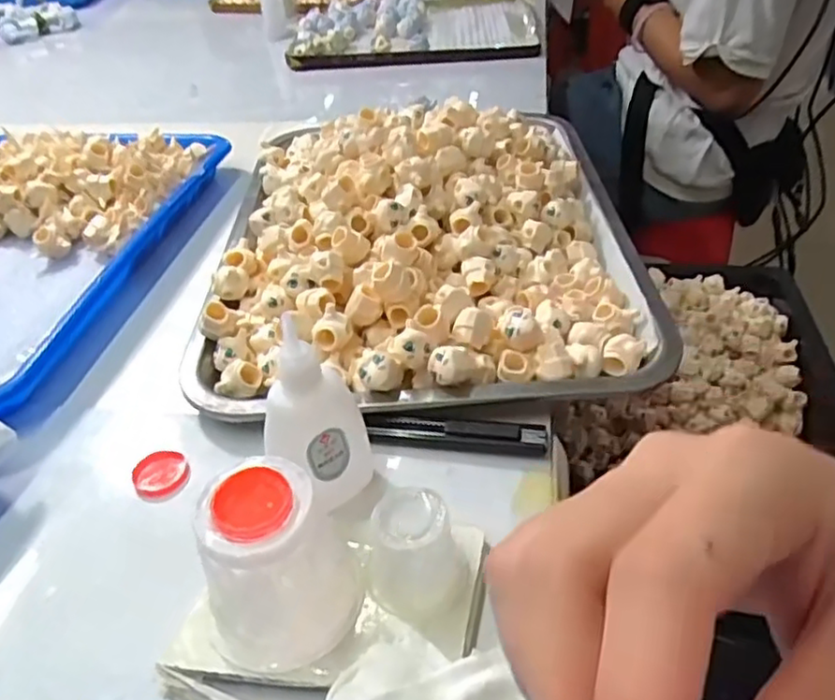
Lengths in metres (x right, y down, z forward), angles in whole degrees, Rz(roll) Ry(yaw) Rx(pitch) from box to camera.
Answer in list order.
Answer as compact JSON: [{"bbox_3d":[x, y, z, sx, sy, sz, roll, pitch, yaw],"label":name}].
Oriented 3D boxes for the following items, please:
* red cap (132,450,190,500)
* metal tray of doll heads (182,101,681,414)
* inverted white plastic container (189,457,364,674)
[{"bbox_3d":[-0.123,0.058,0.312,0.024,0.005,0.026,-3,41,2],"label":"red cap"},{"bbox_3d":[0.001,-0.093,0.425,0.259,0.062,0.317,-4,41,1],"label":"metal tray of doll heads"},{"bbox_3d":[-0.050,0.077,0.228,0.045,0.067,0.047,-3,41,2],"label":"inverted white plastic container"}]

